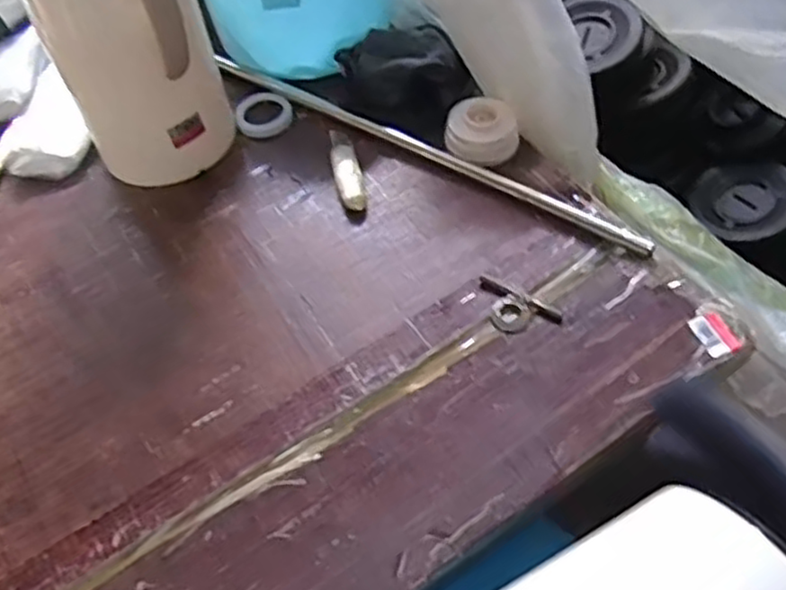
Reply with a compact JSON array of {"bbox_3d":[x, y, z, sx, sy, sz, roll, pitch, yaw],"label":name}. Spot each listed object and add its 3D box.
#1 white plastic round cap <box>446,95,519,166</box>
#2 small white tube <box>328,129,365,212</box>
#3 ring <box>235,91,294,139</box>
[{"bbox_3d":[0.081,-0.149,0.651,0.065,0.034,0.056,5,55,8],"label":"white plastic round cap"},{"bbox_3d":[-0.044,-0.117,0.655,0.024,0.012,0.104,-14,55,-5],"label":"small white tube"},{"bbox_3d":[-0.128,-0.179,0.711,0.055,0.009,0.056,-2,55,3],"label":"ring"}]

